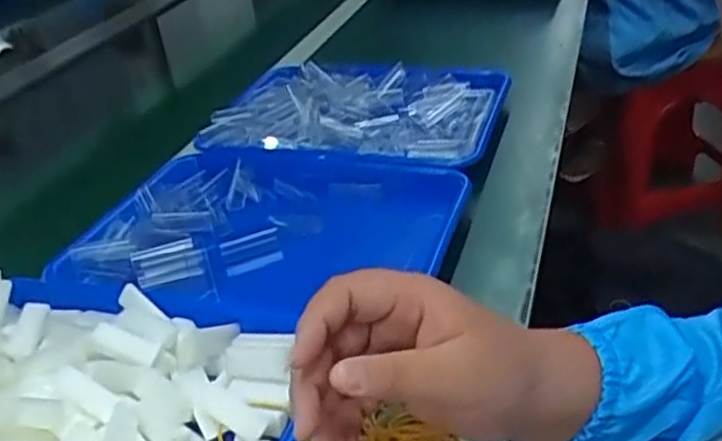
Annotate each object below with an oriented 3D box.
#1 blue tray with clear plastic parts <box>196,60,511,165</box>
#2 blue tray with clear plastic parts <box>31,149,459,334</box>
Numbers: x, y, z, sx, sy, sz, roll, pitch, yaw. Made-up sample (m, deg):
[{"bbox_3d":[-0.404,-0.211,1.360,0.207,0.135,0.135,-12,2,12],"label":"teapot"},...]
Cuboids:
[{"bbox_3d":[0.003,-0.130,0.806,0.321,0.038,0.246,4,35,17],"label":"blue tray with clear plastic parts"},{"bbox_3d":[-0.083,0.029,0.642,0.314,0.072,0.264,10,37,25],"label":"blue tray with clear plastic parts"}]

